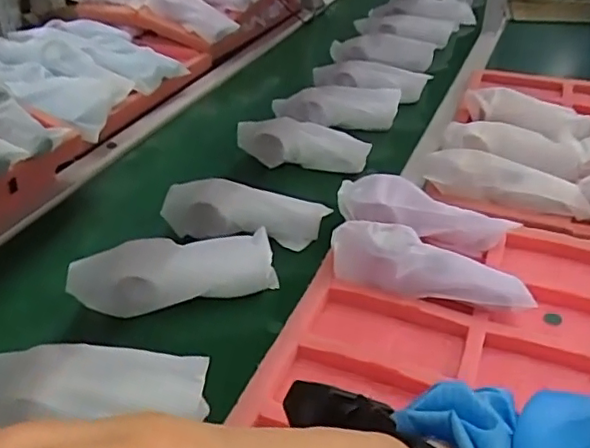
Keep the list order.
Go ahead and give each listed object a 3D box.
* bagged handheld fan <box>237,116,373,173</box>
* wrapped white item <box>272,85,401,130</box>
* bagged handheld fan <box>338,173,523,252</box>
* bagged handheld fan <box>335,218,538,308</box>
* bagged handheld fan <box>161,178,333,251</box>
[{"bbox_3d":[0.009,-0.117,0.857,0.199,0.060,0.042,6,37,10],"label":"bagged handheld fan"},{"bbox_3d":[0.071,-0.189,0.953,0.196,0.070,0.051,-1,36,1],"label":"wrapped white item"},{"bbox_3d":[0.146,-0.013,0.666,0.187,0.054,0.054,7,37,11],"label":"bagged handheld fan"},{"bbox_3d":[0.134,0.047,0.597,0.194,0.054,0.061,10,38,15],"label":"bagged handheld fan"},{"bbox_3d":[-0.063,-0.009,0.713,0.199,0.063,0.055,6,37,10],"label":"bagged handheld fan"}]

